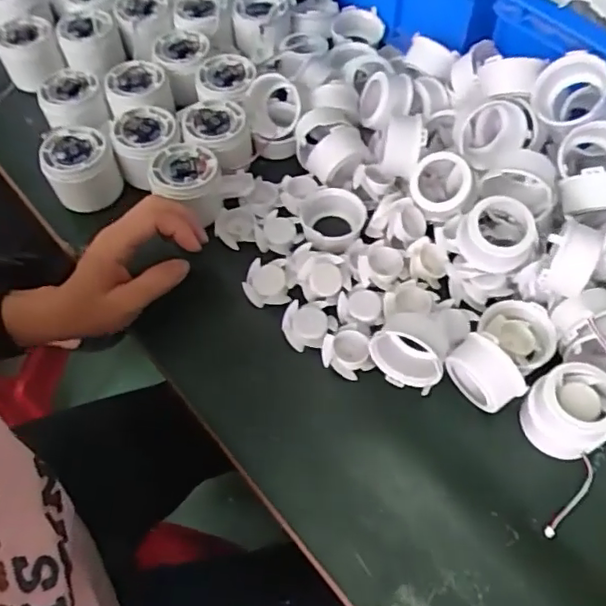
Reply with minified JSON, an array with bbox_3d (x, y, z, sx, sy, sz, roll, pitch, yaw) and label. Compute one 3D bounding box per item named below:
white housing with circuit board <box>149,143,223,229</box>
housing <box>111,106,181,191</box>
[{"bbox_3d":[-0.095,-0.099,0.487,0.052,0.044,0.057,0,61,3],"label":"white housing with circuit board"},{"bbox_3d":[-0.136,-0.138,0.518,0.059,0.043,0.060,2,61,4],"label":"housing"}]

